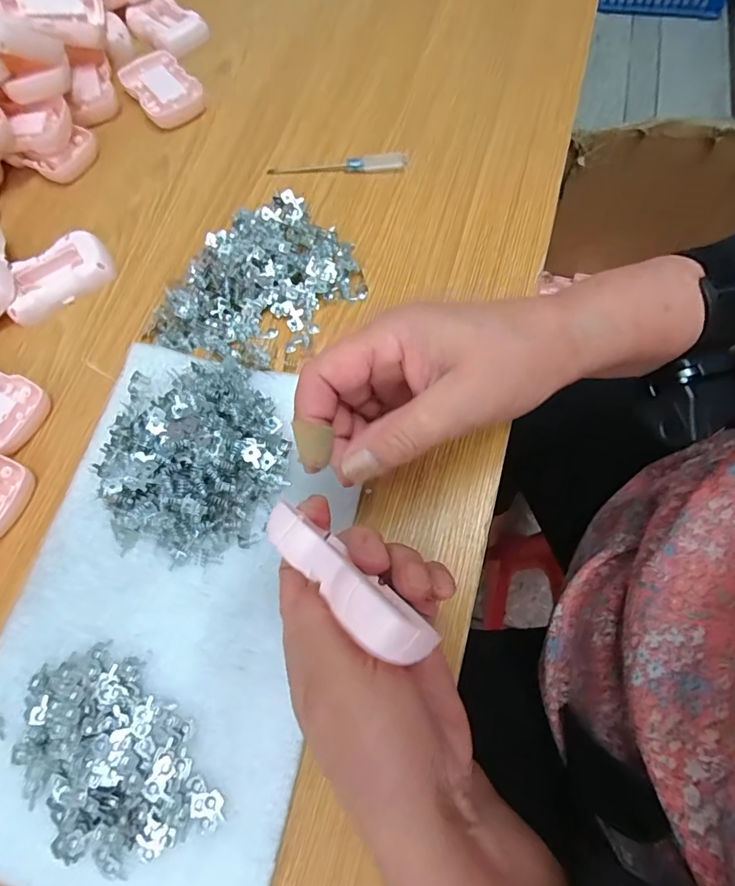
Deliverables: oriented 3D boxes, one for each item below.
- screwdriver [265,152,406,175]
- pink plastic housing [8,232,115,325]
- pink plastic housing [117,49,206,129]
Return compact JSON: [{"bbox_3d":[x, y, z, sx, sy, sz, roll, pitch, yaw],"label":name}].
[{"bbox_3d":[-0.026,-0.231,0.387,0.115,0.014,0.010,0,70,4],"label":"screwdriver"},{"bbox_3d":[-0.239,-0.129,0.361,0.081,0.014,0.045,-34,71,-8],"label":"pink plastic housing"},{"bbox_3d":[-0.189,-0.325,0.429,0.051,0.013,0.088,-37,71,-9],"label":"pink plastic housing"}]

